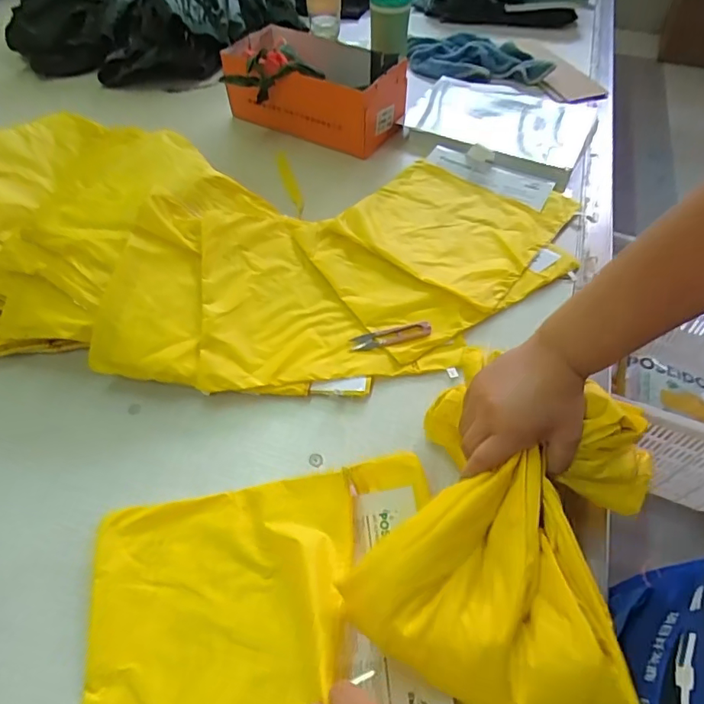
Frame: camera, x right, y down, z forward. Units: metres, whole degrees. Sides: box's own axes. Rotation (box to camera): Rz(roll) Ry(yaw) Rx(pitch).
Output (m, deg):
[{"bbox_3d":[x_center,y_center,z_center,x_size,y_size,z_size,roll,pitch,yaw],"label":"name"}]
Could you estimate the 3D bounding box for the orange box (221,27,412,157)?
[{"bbox_3d":[-0.068,-0.471,0.896,0.300,0.120,0.179,21,56,16],"label":"orange box"}]

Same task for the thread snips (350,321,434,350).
[{"bbox_3d":[0.049,-0.020,0.612,0.101,0.005,0.023,-11,54,-8],"label":"thread snips"}]

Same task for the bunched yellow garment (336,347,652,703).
[{"bbox_3d":[0.132,0.143,0.408,0.197,0.086,0.253,22,56,16],"label":"bunched yellow garment"}]

